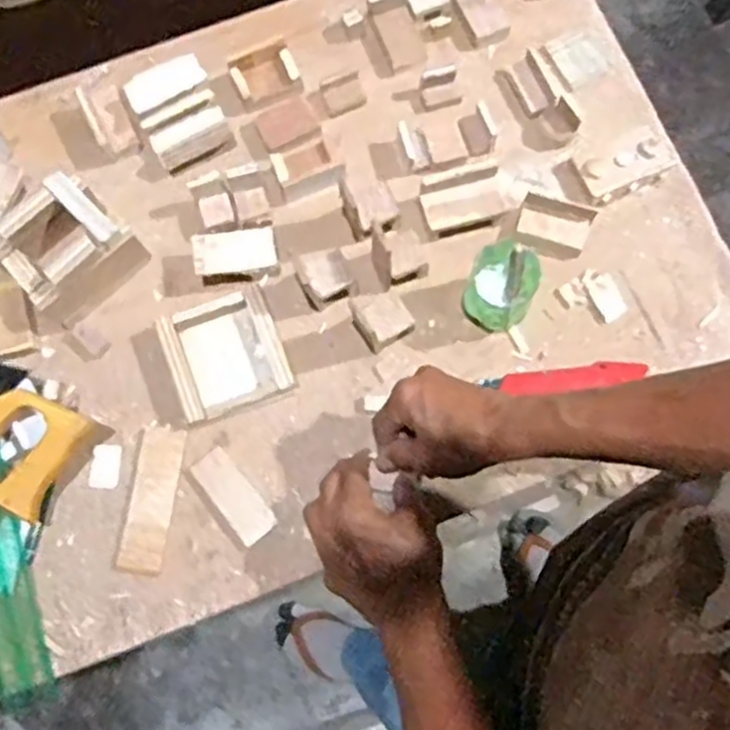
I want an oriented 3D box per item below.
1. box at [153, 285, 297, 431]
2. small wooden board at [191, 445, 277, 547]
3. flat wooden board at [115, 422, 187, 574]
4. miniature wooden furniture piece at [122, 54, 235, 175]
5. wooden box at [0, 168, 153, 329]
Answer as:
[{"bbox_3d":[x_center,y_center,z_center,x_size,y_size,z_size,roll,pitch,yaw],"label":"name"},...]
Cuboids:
[{"bbox_3d":[-0.118,-0.007,0.656,0.092,0.030,0.100,-21,76,-4],"label":"box"},{"bbox_3d":[-0.111,0.110,0.642,0.033,0.004,0.084,-38,78,-8],"label":"small wooden board"},{"bbox_3d":[-0.180,0.111,0.646,0.038,0.005,0.120,7,76,3],"label":"flat wooden board"},{"bbox_3d":[-0.176,-0.237,0.722,0.079,0.040,0.090,-22,76,-4],"label":"miniature wooden furniture piece"},{"bbox_3d":[-0.260,-0.100,0.662,0.108,0.074,0.093,-38,78,-8],"label":"wooden box"}]

